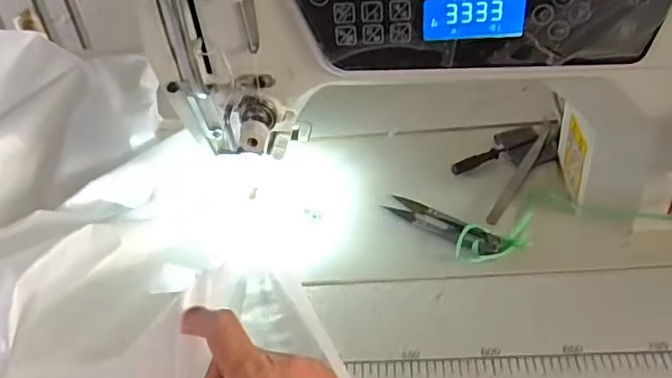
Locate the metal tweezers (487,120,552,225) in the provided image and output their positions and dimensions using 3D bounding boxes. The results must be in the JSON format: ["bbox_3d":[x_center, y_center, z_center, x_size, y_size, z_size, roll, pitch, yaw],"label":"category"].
[{"bbox_3d":[0.152,-0.017,0.507,0.013,0.010,0.133,20,47,29],"label":"metal tweezers"}]

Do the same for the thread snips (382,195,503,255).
[{"bbox_3d":[0.080,0.026,0.473,0.022,0.008,0.095,-36,47,-30],"label":"thread snips"}]

